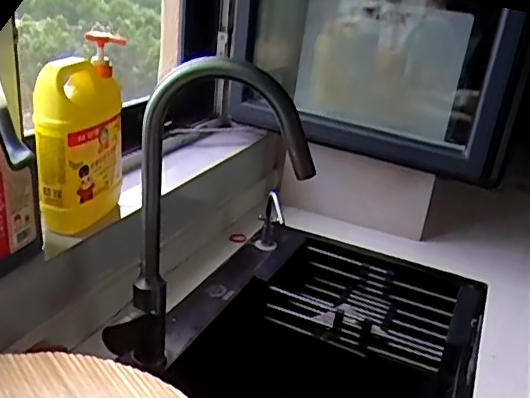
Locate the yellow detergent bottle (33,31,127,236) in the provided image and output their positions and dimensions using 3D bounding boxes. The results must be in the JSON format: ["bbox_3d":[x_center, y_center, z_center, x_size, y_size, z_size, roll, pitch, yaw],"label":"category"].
[{"bbox_3d":[-0.252,-0.070,0.789,0.070,0.254,0.157,10,23,9],"label":"yellow detergent bottle"}]

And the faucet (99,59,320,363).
[{"bbox_3d":[-0.070,0.046,0.672,0.225,0.419,0.070,7,25,2],"label":"faucet"}]

